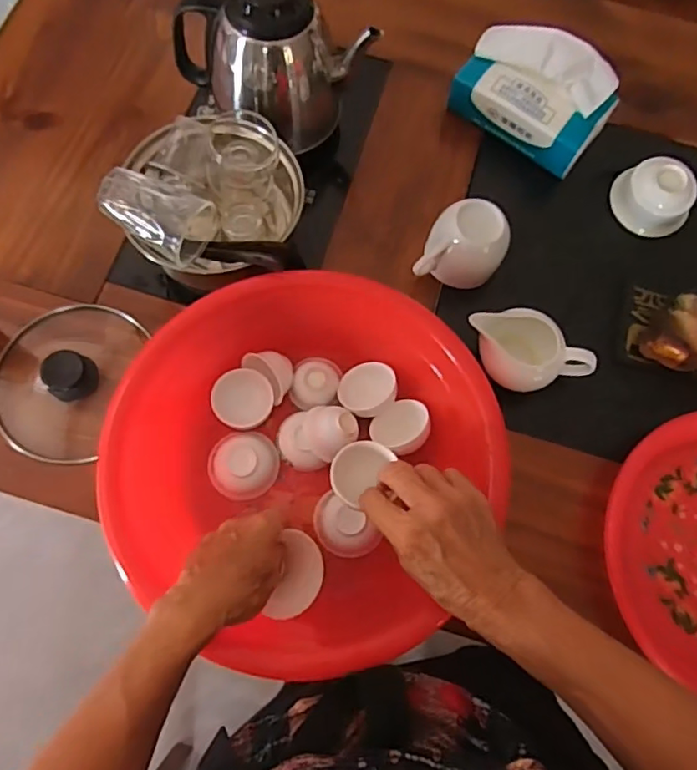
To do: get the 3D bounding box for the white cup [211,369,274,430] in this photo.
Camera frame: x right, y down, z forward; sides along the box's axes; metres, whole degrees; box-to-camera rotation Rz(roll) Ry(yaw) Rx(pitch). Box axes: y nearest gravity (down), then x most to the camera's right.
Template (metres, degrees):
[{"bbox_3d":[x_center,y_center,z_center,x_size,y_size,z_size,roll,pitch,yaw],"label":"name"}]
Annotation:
[{"bbox_3d":[-0.095,0.013,0.523,0.053,0.022,0.052,1,71,-2],"label":"white cup"}]

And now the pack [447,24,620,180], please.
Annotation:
[{"bbox_3d":[0.195,-0.311,0.616,0.164,0.096,0.082,34,73,9],"label":"pack"}]

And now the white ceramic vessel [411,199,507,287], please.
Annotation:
[{"bbox_3d":[0.114,-0.134,0.564,0.074,0.067,0.065,24,72,6],"label":"white ceramic vessel"}]

